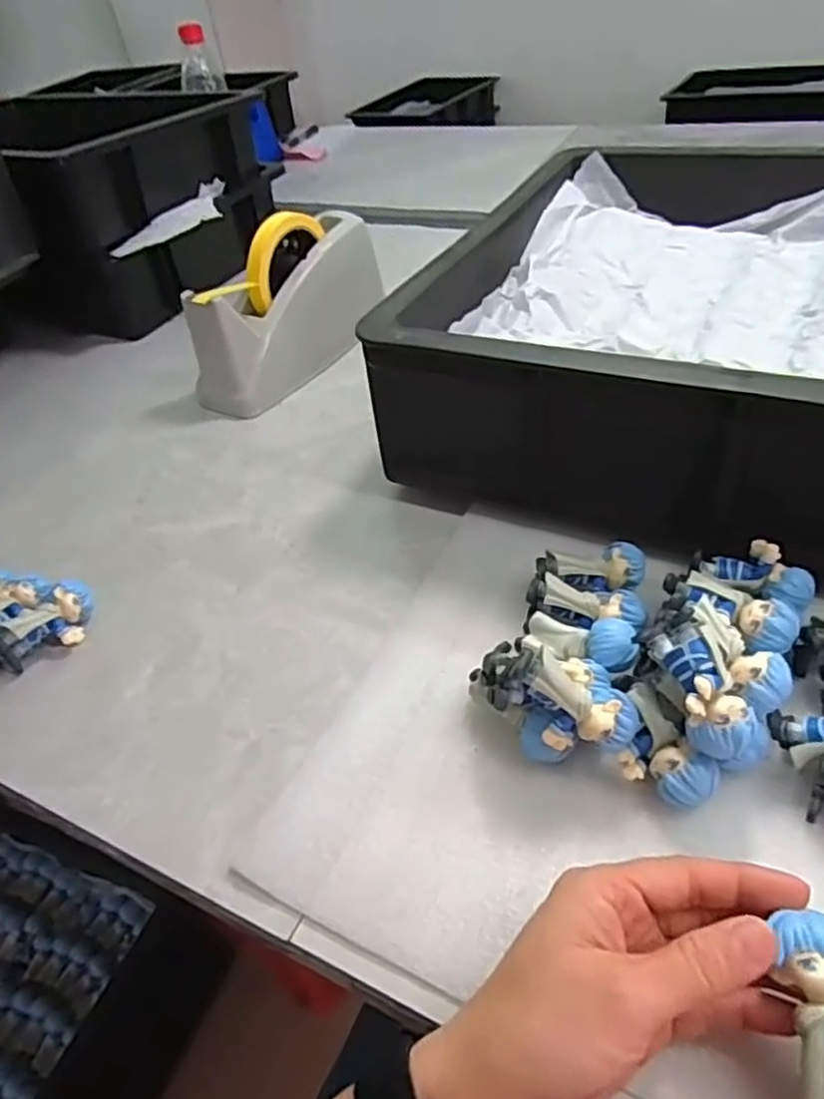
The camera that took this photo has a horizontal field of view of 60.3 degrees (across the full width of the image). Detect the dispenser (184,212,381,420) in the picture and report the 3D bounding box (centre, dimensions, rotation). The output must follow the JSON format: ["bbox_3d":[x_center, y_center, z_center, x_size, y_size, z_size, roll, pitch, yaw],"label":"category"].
[{"bbox_3d":[-0.109,-0.225,0.652,0.067,0.122,0.217,21,51,29],"label":"dispenser"}]

